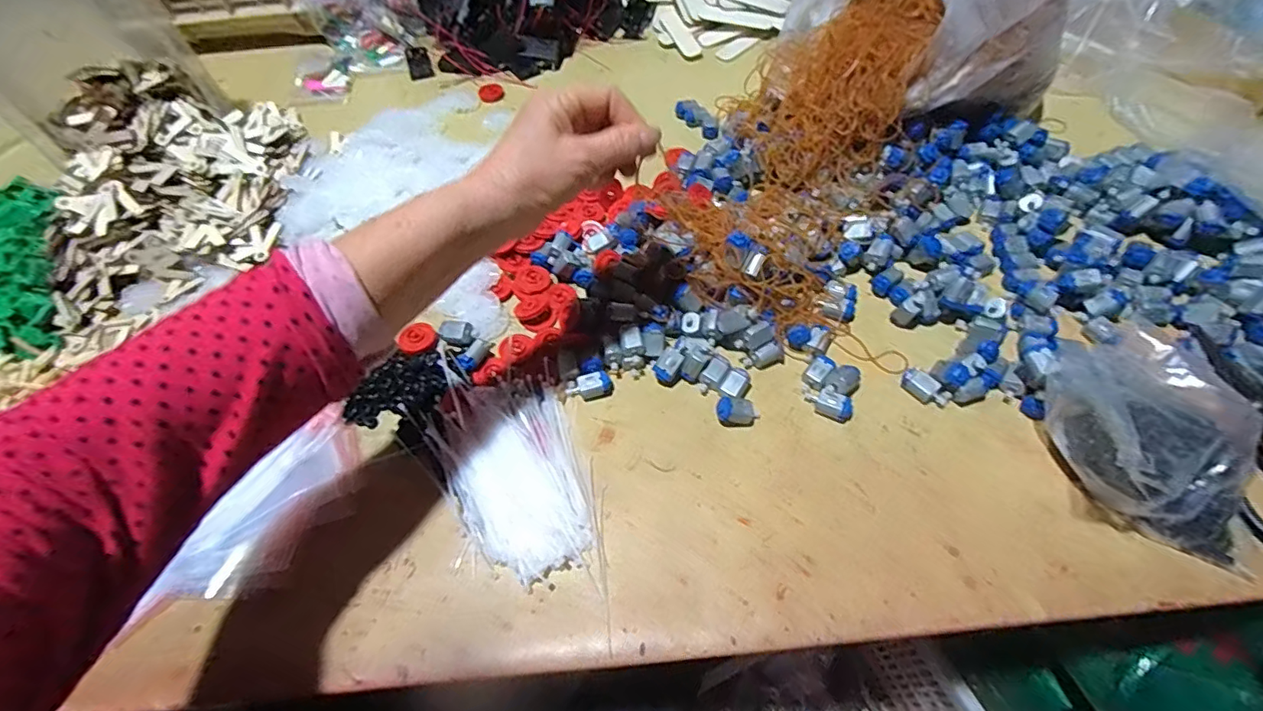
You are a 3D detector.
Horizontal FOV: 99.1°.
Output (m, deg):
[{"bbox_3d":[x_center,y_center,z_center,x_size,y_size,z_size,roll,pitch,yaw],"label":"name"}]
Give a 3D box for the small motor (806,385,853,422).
[{"bbox_3d":[0.161,0.039,0.438,0.036,0.017,0.021,27,62,18],"label":"small motor"}]

